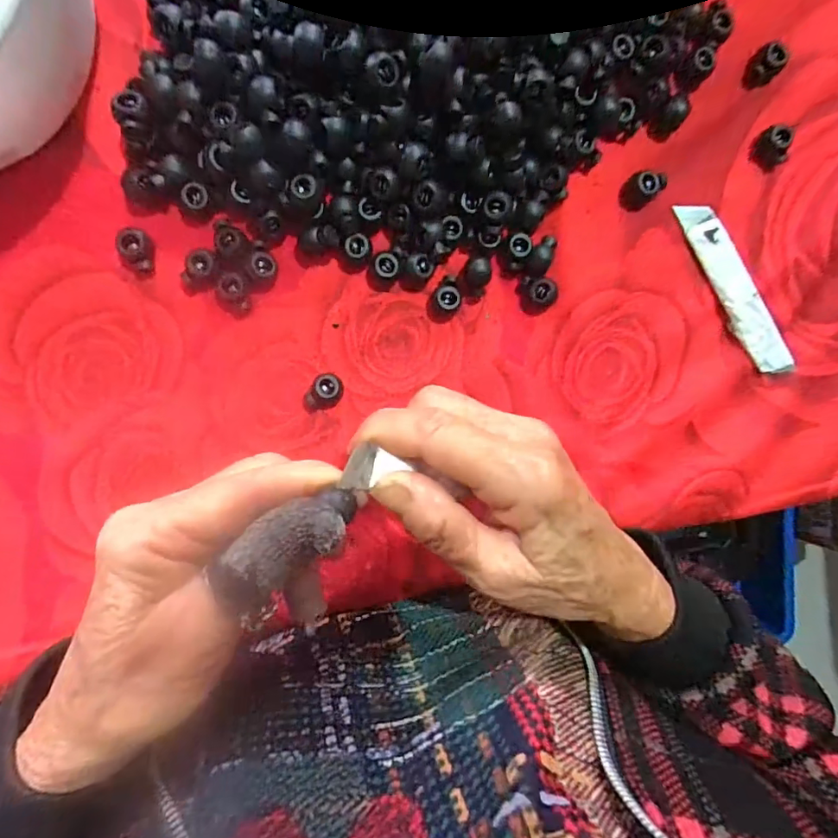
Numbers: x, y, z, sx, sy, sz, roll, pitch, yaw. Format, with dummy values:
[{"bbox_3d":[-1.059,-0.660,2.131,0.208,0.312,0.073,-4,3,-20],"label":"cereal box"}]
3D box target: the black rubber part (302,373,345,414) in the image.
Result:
[{"bbox_3d":[-0.047,-0.012,0.250,0.016,0.010,0.022,32,90,-8],"label":"black rubber part"}]

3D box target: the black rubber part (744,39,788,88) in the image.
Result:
[{"bbox_3d":[0.177,-0.180,0.256,0.015,0.013,0.016,0,94,-6],"label":"black rubber part"}]

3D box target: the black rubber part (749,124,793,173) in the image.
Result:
[{"bbox_3d":[0.183,-0.140,0.260,0.014,0.013,0.019,-43,97,-2],"label":"black rubber part"}]

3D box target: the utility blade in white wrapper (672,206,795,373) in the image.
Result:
[{"bbox_3d":[0.168,-0.069,0.265,0.020,0.007,0.100,-31,97,-3],"label":"utility blade in white wrapper"}]

